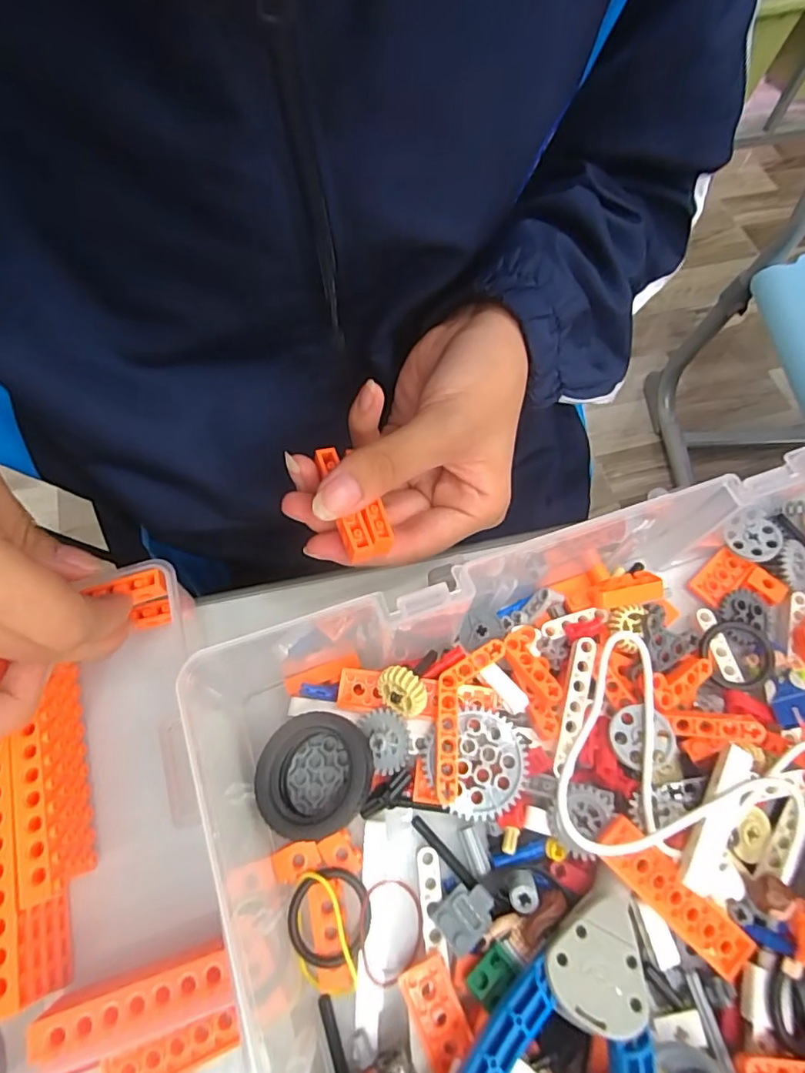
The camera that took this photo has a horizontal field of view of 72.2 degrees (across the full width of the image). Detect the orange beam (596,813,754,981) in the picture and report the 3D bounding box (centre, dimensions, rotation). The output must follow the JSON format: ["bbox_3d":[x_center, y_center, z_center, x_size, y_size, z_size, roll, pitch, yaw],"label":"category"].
[{"bbox_3d":[0.094,0.125,0.191,0.016,0.008,0.064,-43,89,-17],"label":"orange beam"}]

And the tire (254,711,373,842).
[{"bbox_3d":[-0.032,0.089,0.207,0.040,0.023,0.040,-4,66,-4],"label":"tire"}]

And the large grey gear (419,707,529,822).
[{"bbox_3d":[0.029,0.087,0.214,0.037,0.008,0.037,1,66,-2],"label":"large grey gear"}]

